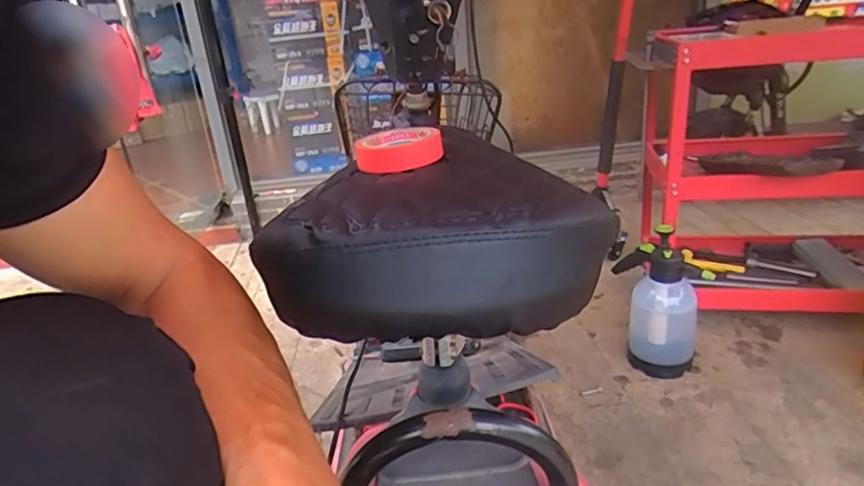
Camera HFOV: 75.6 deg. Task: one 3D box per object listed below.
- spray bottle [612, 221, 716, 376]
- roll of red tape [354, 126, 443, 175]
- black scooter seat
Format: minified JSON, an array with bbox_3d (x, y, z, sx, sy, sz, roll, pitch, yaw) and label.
[{"bbox_3d":[0.532,0.144,1.315,0.125,0.311,0.168,-8,24,-10],"label":"spray bottle"},{"bbox_3d":[-0.022,-0.061,0.360,0.055,0.018,0.050,-8,23,-5],"label":"roll of red tape"},{"bbox_3d":[-0.006,-0.008,0.325,0.176,0.075,0.165,-17,25,-25],"label":"black scooter seat"}]

